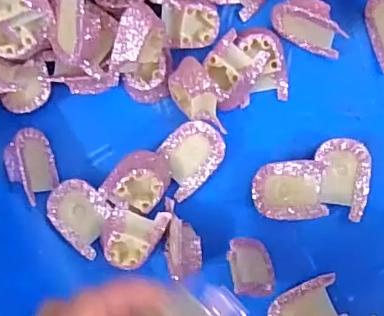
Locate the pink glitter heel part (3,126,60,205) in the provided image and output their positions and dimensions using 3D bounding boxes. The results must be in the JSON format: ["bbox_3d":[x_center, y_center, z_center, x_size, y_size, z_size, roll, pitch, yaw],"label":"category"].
[{"bbox_3d":[-0.118,0.006,0.412,0.025,0.034,0.053,-12,87,2],"label":"pink glitter heel part"}]

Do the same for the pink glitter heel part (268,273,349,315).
[{"bbox_3d":[0.083,0.113,0.411,0.055,0.020,0.040,-26,86,2],"label":"pink glitter heel part"}]

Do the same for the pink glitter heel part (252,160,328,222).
[{"bbox_3d":[0.069,0.023,0.408,0.048,0.038,0.040,-3,87,3],"label":"pink glitter heel part"}]

